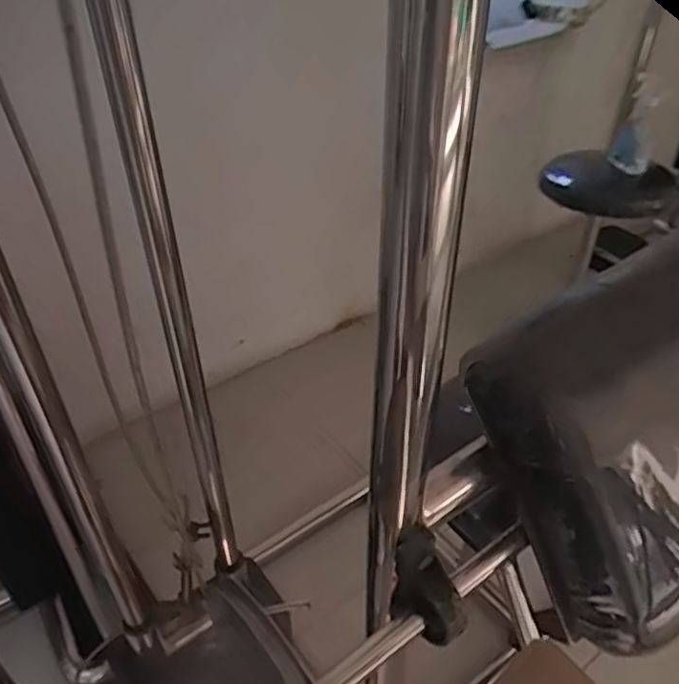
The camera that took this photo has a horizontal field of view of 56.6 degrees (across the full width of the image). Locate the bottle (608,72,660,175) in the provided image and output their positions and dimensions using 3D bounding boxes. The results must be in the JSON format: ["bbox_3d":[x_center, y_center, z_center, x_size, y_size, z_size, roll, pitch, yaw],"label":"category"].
[{"bbox_3d":[0.784,-0.582,1.664,0.094,0.241,0.104,16,41,19],"label":"bottle"}]

